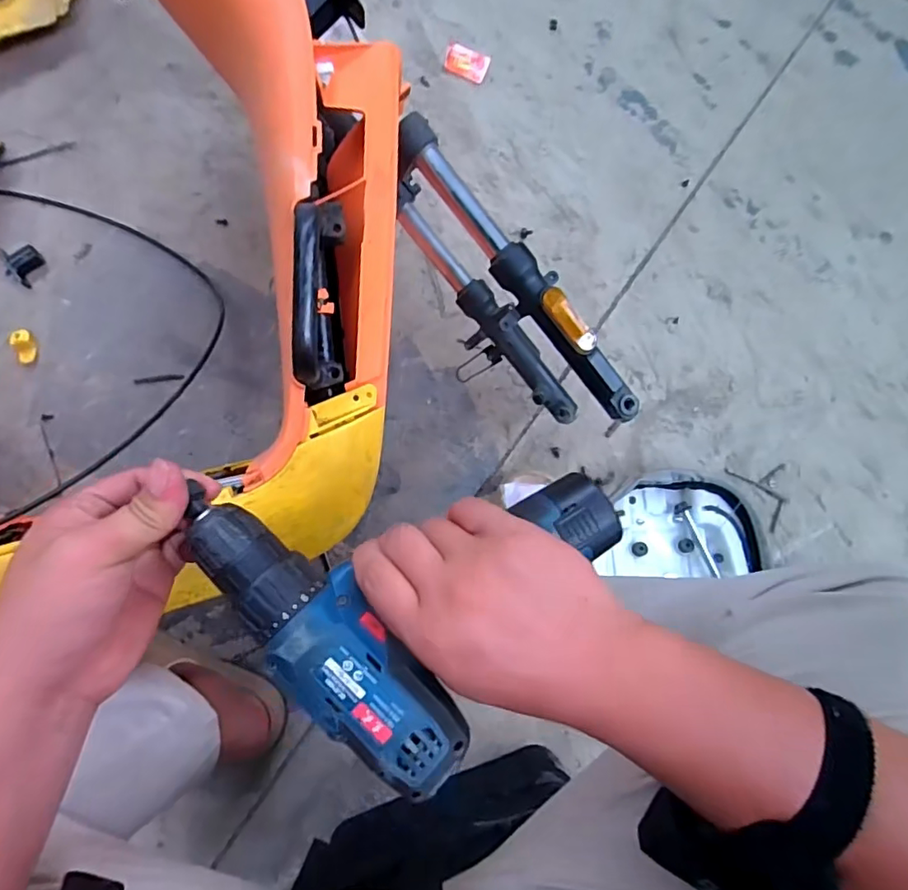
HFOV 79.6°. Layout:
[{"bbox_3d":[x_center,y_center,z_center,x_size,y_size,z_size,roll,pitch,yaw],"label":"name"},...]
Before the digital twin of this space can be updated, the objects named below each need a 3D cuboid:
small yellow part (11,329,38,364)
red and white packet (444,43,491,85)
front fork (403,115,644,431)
[{"bbox_3d":[-0.558,-0.128,0.706,0.022,0.014,0.043,-19,85,-7],"label":"small yellow part"},{"bbox_3d":[0.020,-0.573,0.817,0.064,0.008,0.046,20,82,-2],"label":"red and white packet"},{"bbox_3d":[0.054,-0.150,0.600,0.078,0.230,0.348,-40,87,-4],"label":"front fork"}]

